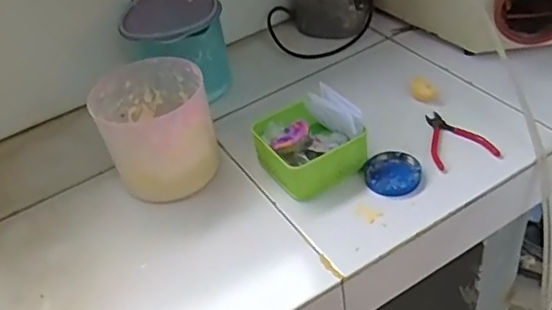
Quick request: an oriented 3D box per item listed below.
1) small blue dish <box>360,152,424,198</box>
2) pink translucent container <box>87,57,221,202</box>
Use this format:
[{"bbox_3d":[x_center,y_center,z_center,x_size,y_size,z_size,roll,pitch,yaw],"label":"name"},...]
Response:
[{"bbox_3d":[0.165,0.026,0.815,0.080,0.020,0.080,-6,41,5],"label":"small blue dish"},{"bbox_3d":[-0.171,-0.030,0.853,0.155,0.153,0.175,-18,42,-9],"label":"pink translucent container"}]

